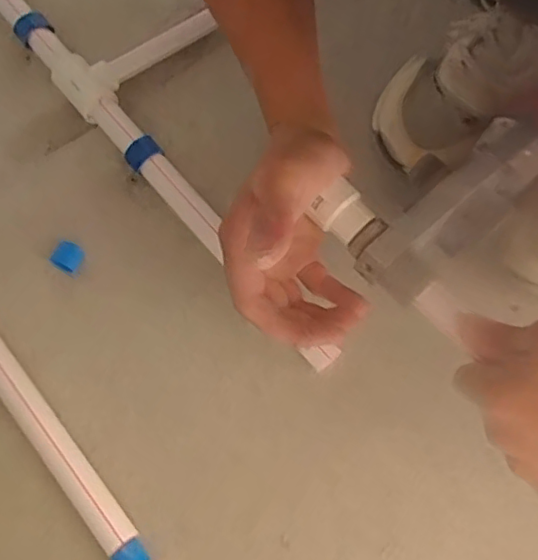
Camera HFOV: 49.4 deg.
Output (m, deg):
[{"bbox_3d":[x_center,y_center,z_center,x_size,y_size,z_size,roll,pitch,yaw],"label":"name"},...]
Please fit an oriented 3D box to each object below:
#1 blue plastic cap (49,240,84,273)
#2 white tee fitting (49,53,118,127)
[{"bbox_3d":[-0.172,-0.019,0.501,0.020,0.020,0.024,33,74,11],"label":"blue plastic cap"},{"bbox_3d":[-0.166,-0.178,0.552,0.049,0.033,0.071,-39,75,-13],"label":"white tee fitting"}]

